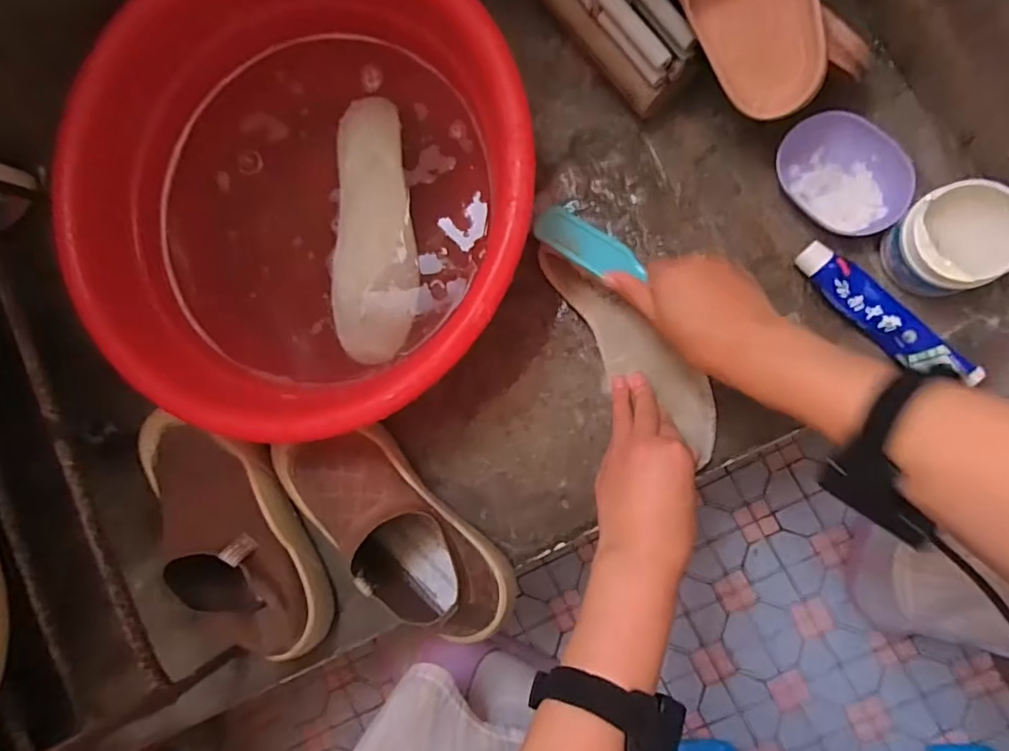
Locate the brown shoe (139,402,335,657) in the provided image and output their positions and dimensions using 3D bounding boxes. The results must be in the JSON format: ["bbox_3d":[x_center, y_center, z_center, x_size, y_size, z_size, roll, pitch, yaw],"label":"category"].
[{"bbox_3d":[-0.254,0.138,0.519,0.101,0.080,0.255,-36,83,6],"label":"brown shoe"}]

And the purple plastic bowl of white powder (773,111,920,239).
[{"bbox_3d":[0.282,-0.169,0.479,0.084,0.029,0.107,-42,82,5],"label":"purple plastic bowl of white powder"}]

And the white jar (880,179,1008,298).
[{"bbox_3d":[0.341,-0.103,0.439,0.074,0.051,0.074,0,88,9],"label":"white jar"}]

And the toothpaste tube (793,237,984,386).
[{"bbox_3d":[0.309,-0.047,0.473,0.162,0.024,0.035,45,95,8],"label":"toothpaste tube"}]

